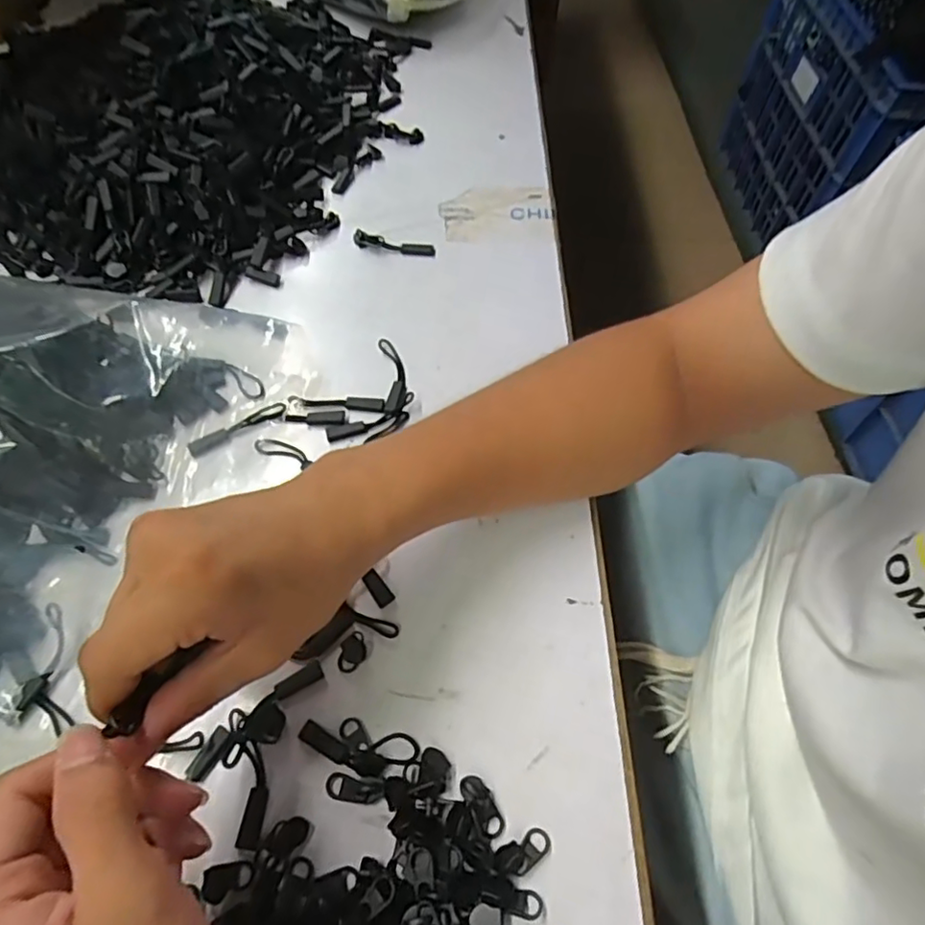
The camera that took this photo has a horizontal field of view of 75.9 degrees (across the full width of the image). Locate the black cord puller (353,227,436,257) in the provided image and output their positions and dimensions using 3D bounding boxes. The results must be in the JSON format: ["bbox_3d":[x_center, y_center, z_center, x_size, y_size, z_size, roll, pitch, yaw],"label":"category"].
[{"bbox_3d":[-0.051,-0.161,0.438,0.061,0.008,0.016,15,62,7],"label":"black cord puller"}]

